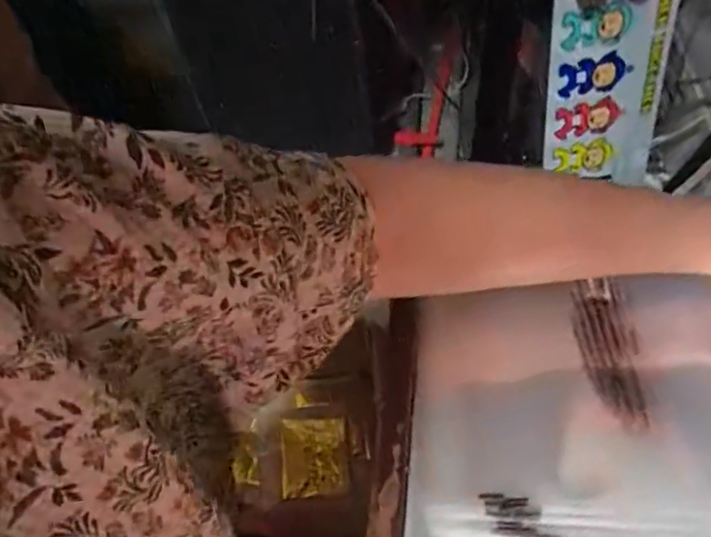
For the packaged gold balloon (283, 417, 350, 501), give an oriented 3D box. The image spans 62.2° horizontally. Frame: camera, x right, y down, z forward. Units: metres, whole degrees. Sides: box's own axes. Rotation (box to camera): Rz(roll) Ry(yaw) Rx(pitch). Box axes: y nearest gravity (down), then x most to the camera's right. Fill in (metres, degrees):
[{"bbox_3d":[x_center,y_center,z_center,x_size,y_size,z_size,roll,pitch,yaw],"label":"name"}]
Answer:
[{"bbox_3d":[-0.070,0.327,1.024,0.111,0.019,0.133,-6,59,2],"label":"packaged gold balloon"}]

